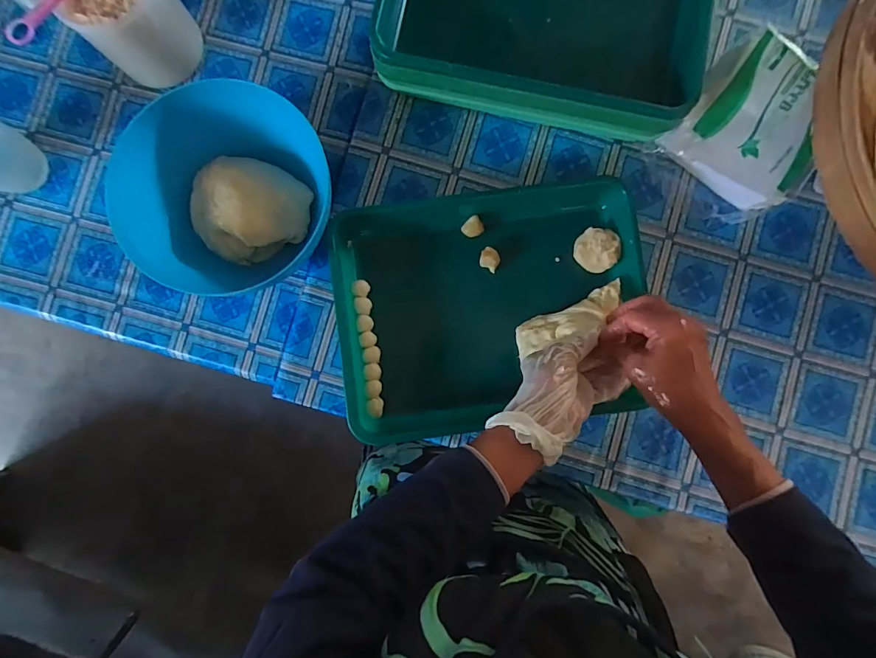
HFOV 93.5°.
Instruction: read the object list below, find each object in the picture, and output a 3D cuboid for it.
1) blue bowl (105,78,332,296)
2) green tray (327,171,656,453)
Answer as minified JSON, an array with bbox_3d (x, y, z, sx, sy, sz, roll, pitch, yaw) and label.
[{"bbox_3d":[-0.253,-0.162,0.513,0.247,0.109,0.222,-7,87,0],"label":"blue bowl"},{"bbox_3d":[0.060,-0.027,0.500,0.356,0.066,0.291,-9,87,0],"label":"green tray"}]

